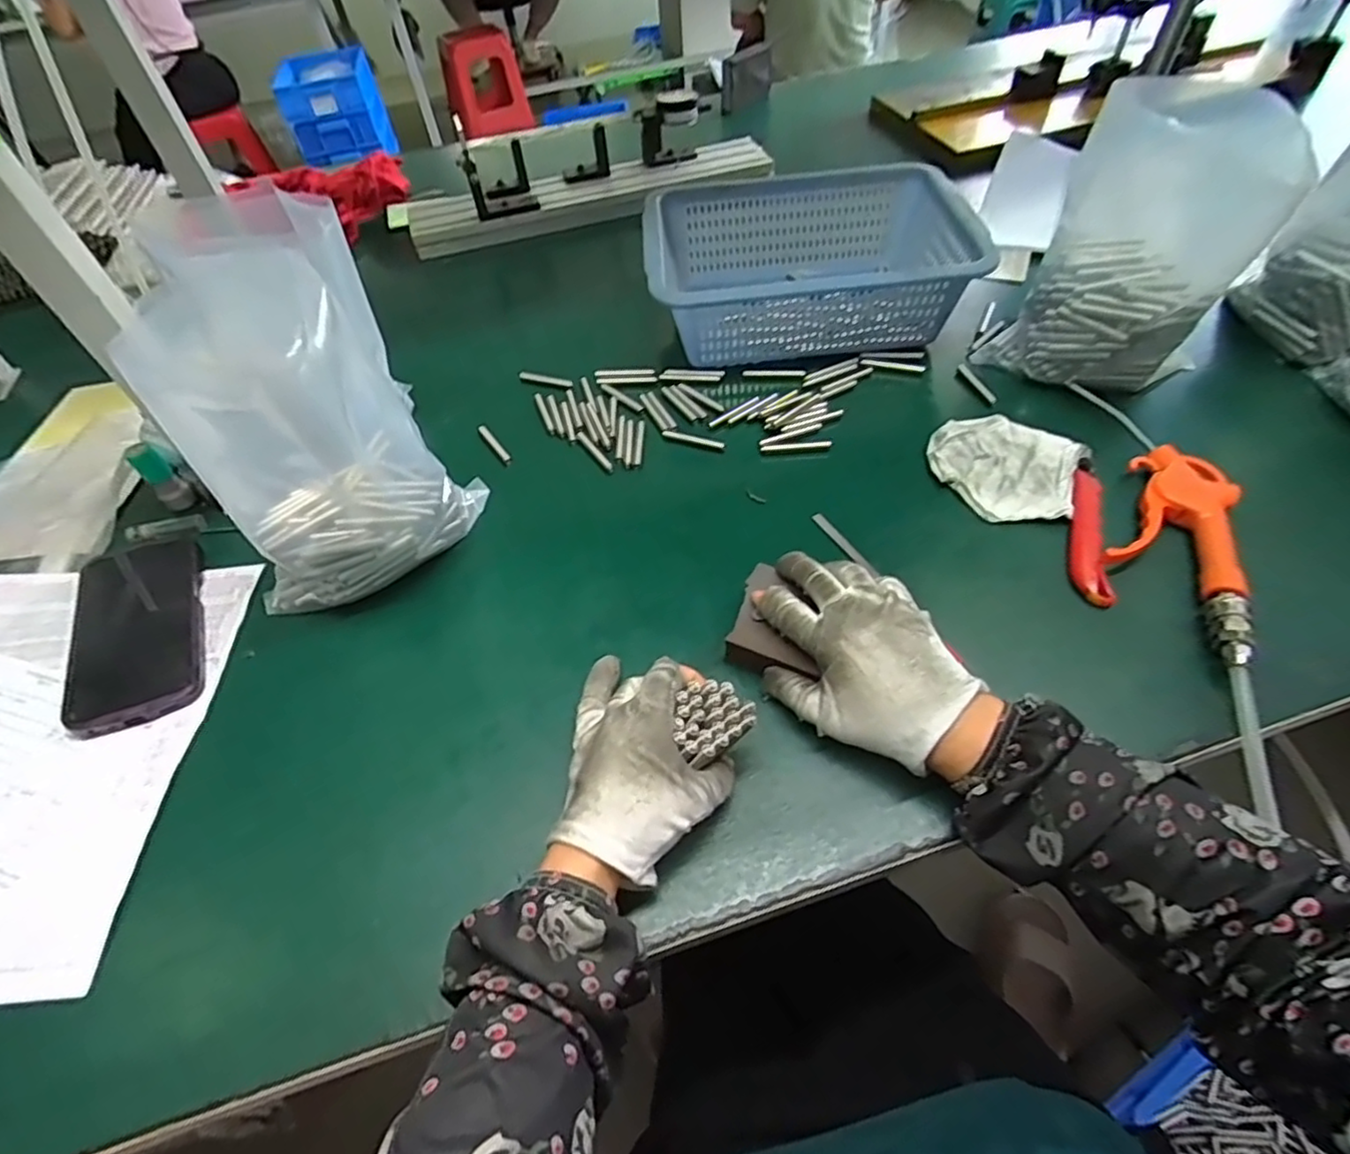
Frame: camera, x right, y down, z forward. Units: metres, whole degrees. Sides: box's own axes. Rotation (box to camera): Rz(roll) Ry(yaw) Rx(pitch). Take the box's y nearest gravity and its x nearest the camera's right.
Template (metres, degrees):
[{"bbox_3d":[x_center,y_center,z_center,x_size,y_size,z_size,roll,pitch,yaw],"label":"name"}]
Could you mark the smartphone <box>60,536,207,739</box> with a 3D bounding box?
[{"bbox_3d":[-0.389,0.035,0.472,0.080,0.017,0.166,-23,52,-12],"label":"smartphone"}]

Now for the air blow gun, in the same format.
[{"bbox_3d":[0.343,-0.026,0.445,0.076,0.020,0.179,19,56,20],"label":"air blow gun"}]

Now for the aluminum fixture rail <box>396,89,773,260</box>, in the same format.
[{"bbox_3d":[-0.115,-0.538,0.852,0.478,0.092,0.123,-16,51,-7],"label":"aluminum fixture rail"}]

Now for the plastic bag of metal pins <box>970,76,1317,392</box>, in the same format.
[{"bbox_3d":[0.357,-0.255,0.510,0.155,0.198,0.093,25,58,24],"label":"plastic bag of metal pins"}]

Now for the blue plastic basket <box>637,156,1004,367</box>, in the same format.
[{"bbox_3d":[0.125,-0.309,0.651,0.290,0.094,0.219,-4,51,3],"label":"blue plastic basket"}]

